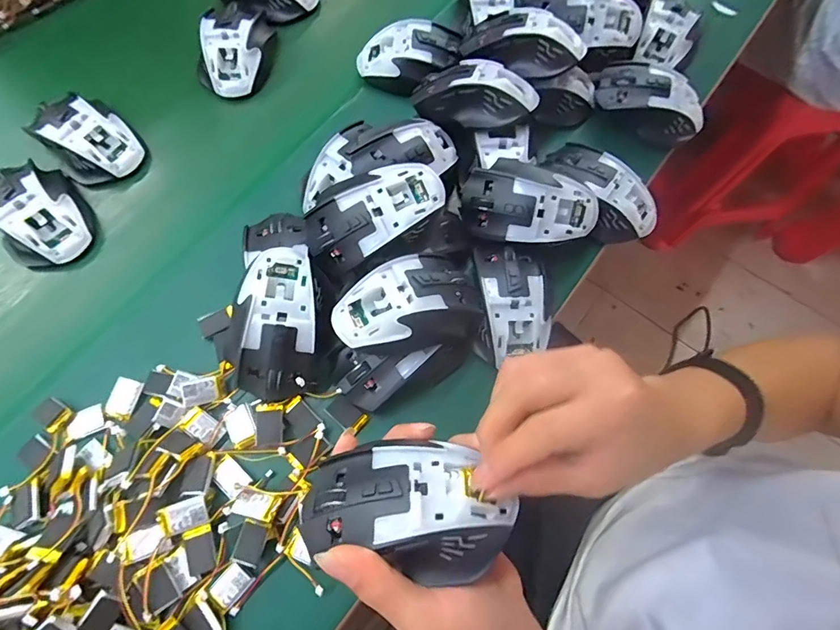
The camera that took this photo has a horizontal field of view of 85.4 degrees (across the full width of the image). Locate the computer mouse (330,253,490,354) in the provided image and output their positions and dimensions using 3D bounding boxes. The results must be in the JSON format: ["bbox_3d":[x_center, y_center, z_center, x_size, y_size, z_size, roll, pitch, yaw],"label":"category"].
[{"bbox_3d":[-0.006,-0.004,0.354,0.113,0.050,0.071,-26,75,-9],"label":"computer mouse"}]

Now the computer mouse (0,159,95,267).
[{"bbox_3d":[-0.349,-0.091,0.413,0.073,0.034,0.098,-41,78,-13],"label":"computer mouse"}]

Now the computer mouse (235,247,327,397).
[{"bbox_3d":[-0.111,0.002,0.359,0.071,0.049,0.121,6,72,0],"label":"computer mouse"}]

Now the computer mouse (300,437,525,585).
[{"bbox_3d":[-0.006,0.101,0.243,0.110,0.040,0.065,6,72,0],"label":"computer mouse"}]

